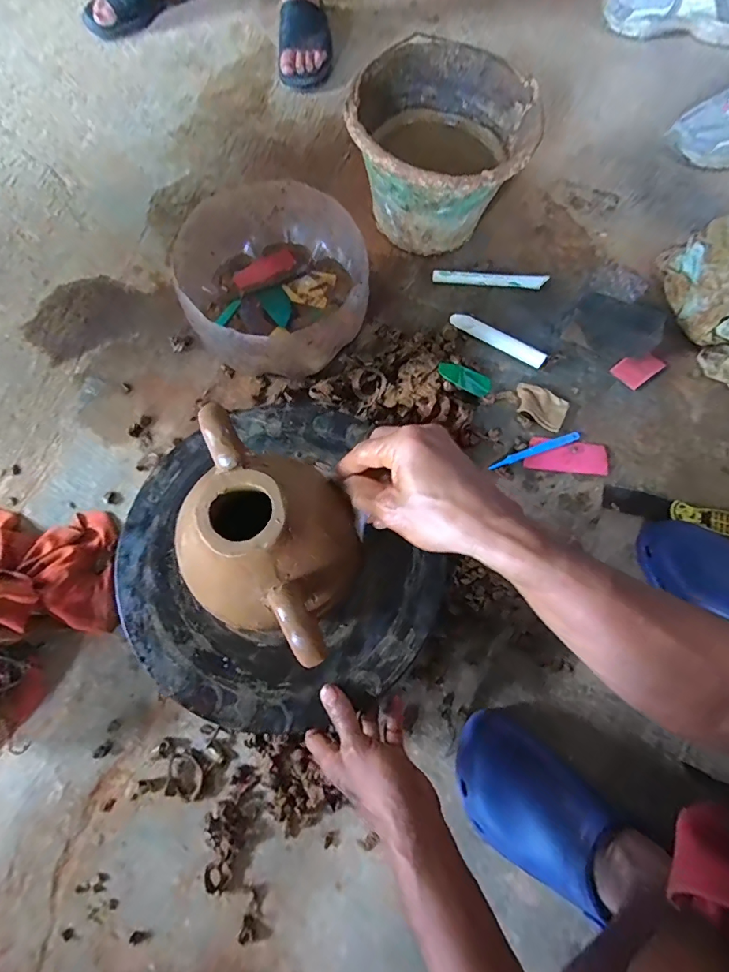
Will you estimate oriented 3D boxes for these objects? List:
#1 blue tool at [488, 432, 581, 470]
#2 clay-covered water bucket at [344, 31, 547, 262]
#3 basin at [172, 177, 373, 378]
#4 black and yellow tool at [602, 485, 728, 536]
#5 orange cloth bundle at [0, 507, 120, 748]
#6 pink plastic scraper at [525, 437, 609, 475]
[{"bbox_3d":[0.234,-0.049,0.616,0.135,0.004,0.013,-19,74,-8],"label":"blue tool"},{"bbox_3d":[0.106,-0.475,0.669,0.239,0.169,0.251,1,72,-2],"label":"clay-covered water bucket"},{"bbox_3d":[-0.121,-0.269,0.619,0.230,0.125,0.250,1,72,-2],"label":"basin"},{"bbox_3d":[0.419,0.034,0.594,0.197,0.017,0.036,14,72,2],"label":"black and yellow tool"},{"bbox_3d":[-0.390,0.149,0.496,0.191,0.083,0.273,-1,72,-2],"label":"orange cloth bundle"},{"bbox_3d":[0.280,-0.043,0.621,0.111,0.005,0.048,6,72,0],"label":"pink plastic scraper"}]

